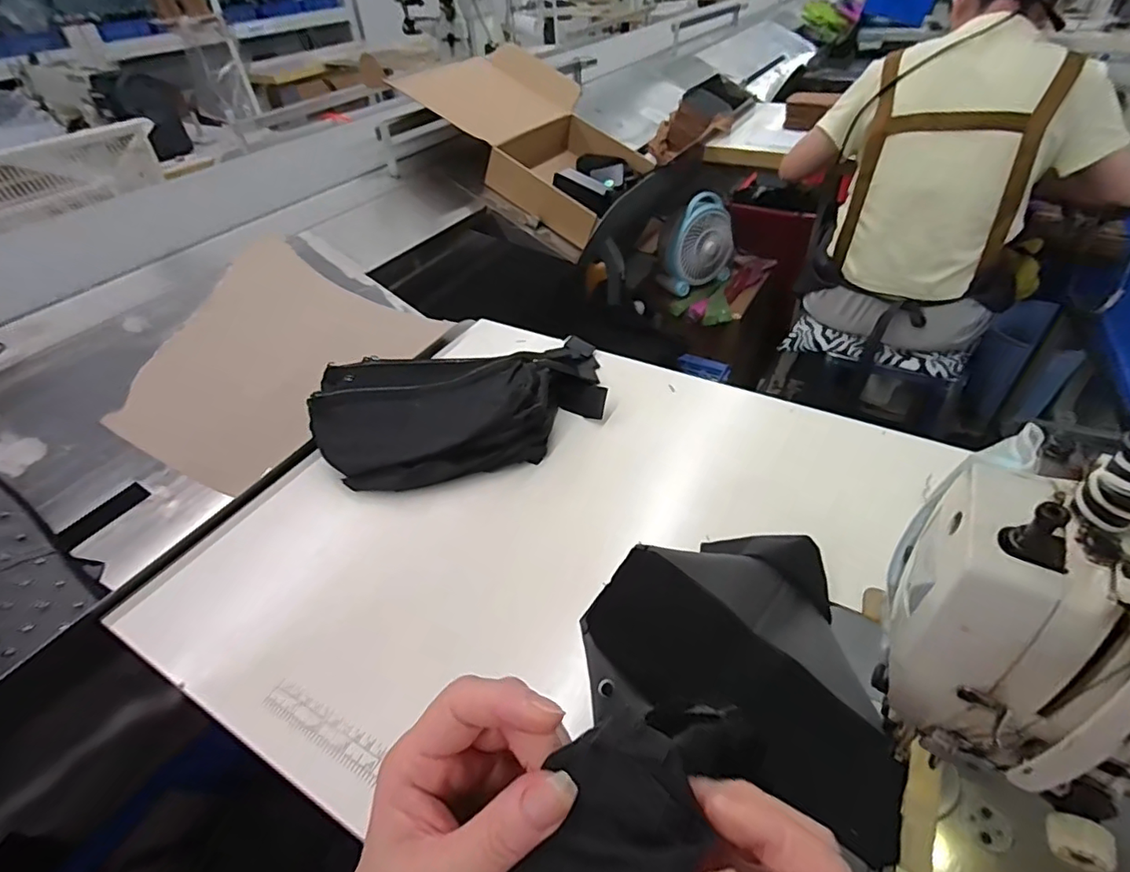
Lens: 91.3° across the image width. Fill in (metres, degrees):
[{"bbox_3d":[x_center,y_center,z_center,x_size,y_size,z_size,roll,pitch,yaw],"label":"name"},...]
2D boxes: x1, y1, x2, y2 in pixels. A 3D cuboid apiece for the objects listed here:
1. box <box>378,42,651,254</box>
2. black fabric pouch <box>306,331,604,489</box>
[{"bbox_3d":[-0.034,-0.682,1.239,0.444,0.231,0.447,20,48,25],"label":"box"},{"bbox_3d":[-0.105,-0.035,0.597,0.311,0.068,0.191,-9,42,-6],"label":"black fabric pouch"}]

